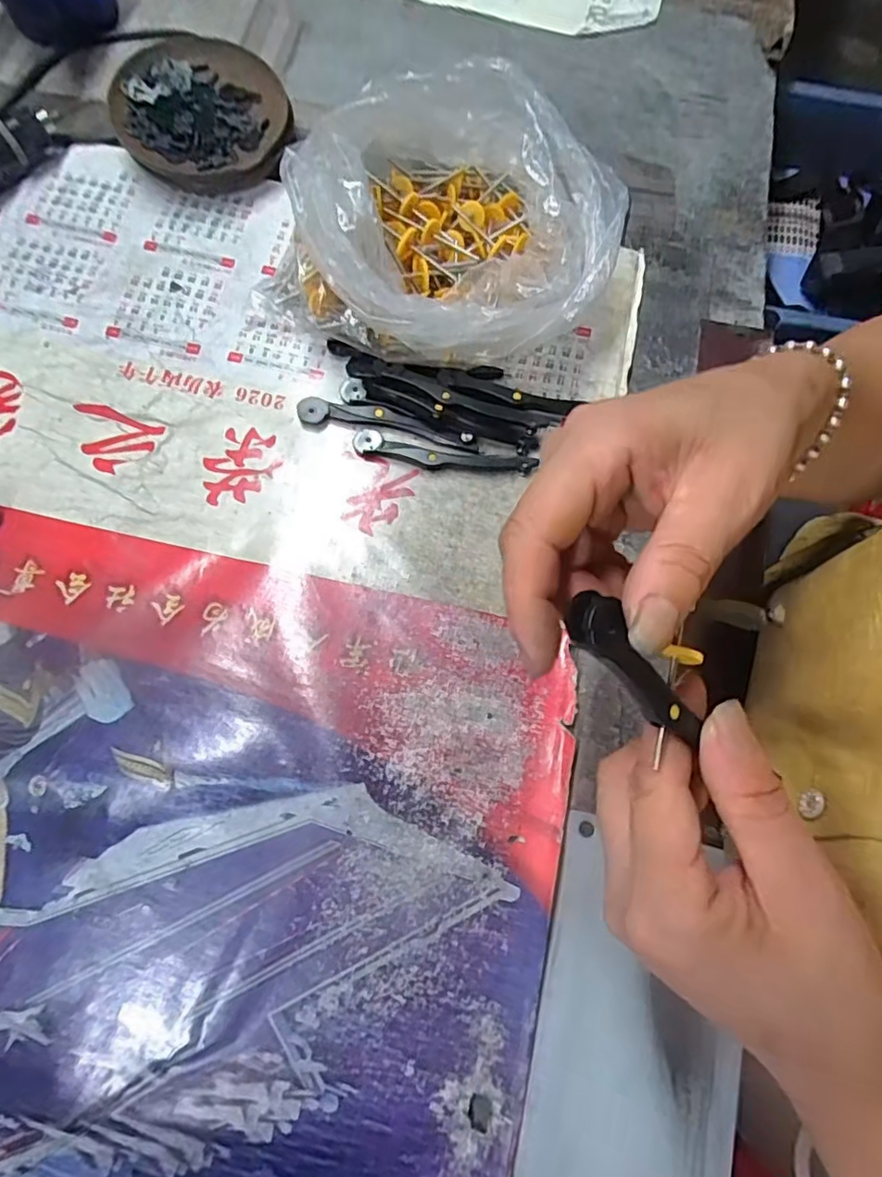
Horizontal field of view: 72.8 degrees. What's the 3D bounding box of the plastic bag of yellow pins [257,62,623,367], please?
[{"bbox_3d":[0.007,-0.217,0.365,0.188,0.087,0.168,29,75,6],"label":"plastic bag of yellow pins"}]

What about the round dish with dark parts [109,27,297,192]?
[{"bbox_3d":[-0.165,-0.331,0.422,0.121,0.032,0.111,1,73,-2],"label":"round dish with dark parts"}]

